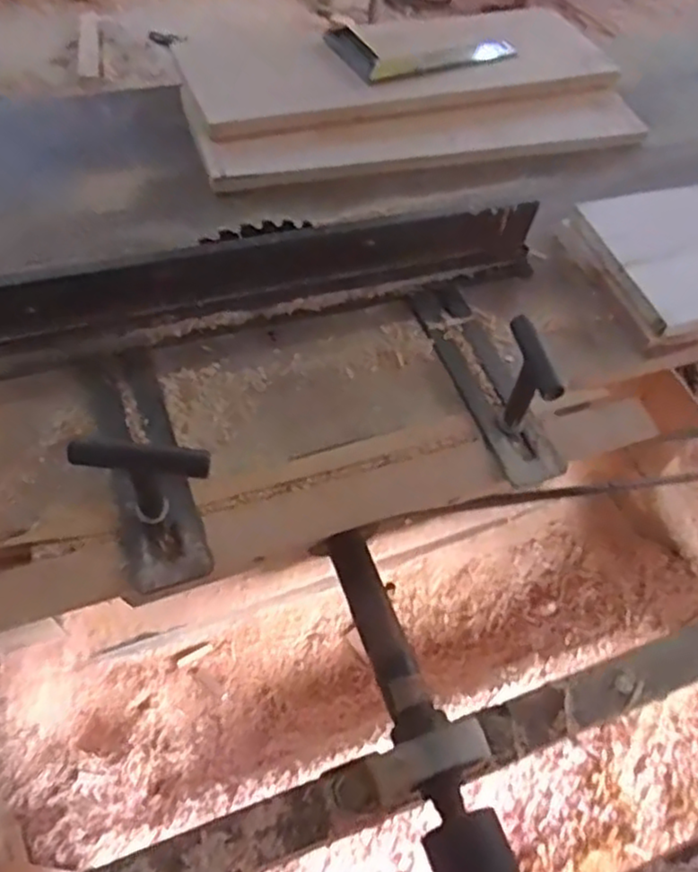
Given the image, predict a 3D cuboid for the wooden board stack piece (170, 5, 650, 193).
[{"bbox_3d":[0.076,-0.486,0.943,0.583,0.051,0.305,-13,61,-10],"label":"wooden board stack piece"}]

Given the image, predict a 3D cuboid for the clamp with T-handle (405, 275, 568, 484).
[{"bbox_3d":[0.141,-0.087,0.674,0.070,0.103,0.252,-15,60,-15],"label":"clamp with T-handle"}]

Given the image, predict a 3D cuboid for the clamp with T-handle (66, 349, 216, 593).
[{"bbox_3d":[-0.180,-0.011,0.574,0.089,0.125,0.242,-22,62,-19],"label":"clamp with T-handle"}]

